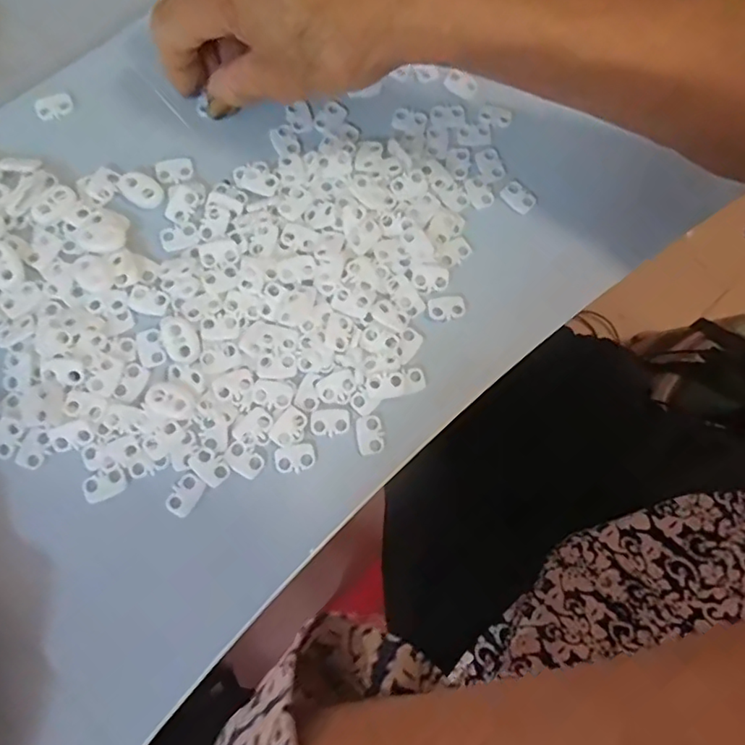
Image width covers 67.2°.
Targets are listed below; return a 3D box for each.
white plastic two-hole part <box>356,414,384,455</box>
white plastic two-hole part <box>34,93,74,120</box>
[{"bbox_3d":[-0.001,0.029,0.262,0.012,0.004,0.018,-10,78,-7],"label":"white plastic two-hole part"},{"bbox_3d":[-0.162,-0.136,0.285,0.018,0.004,0.013,-21,79,-9],"label":"white plastic two-hole part"}]

